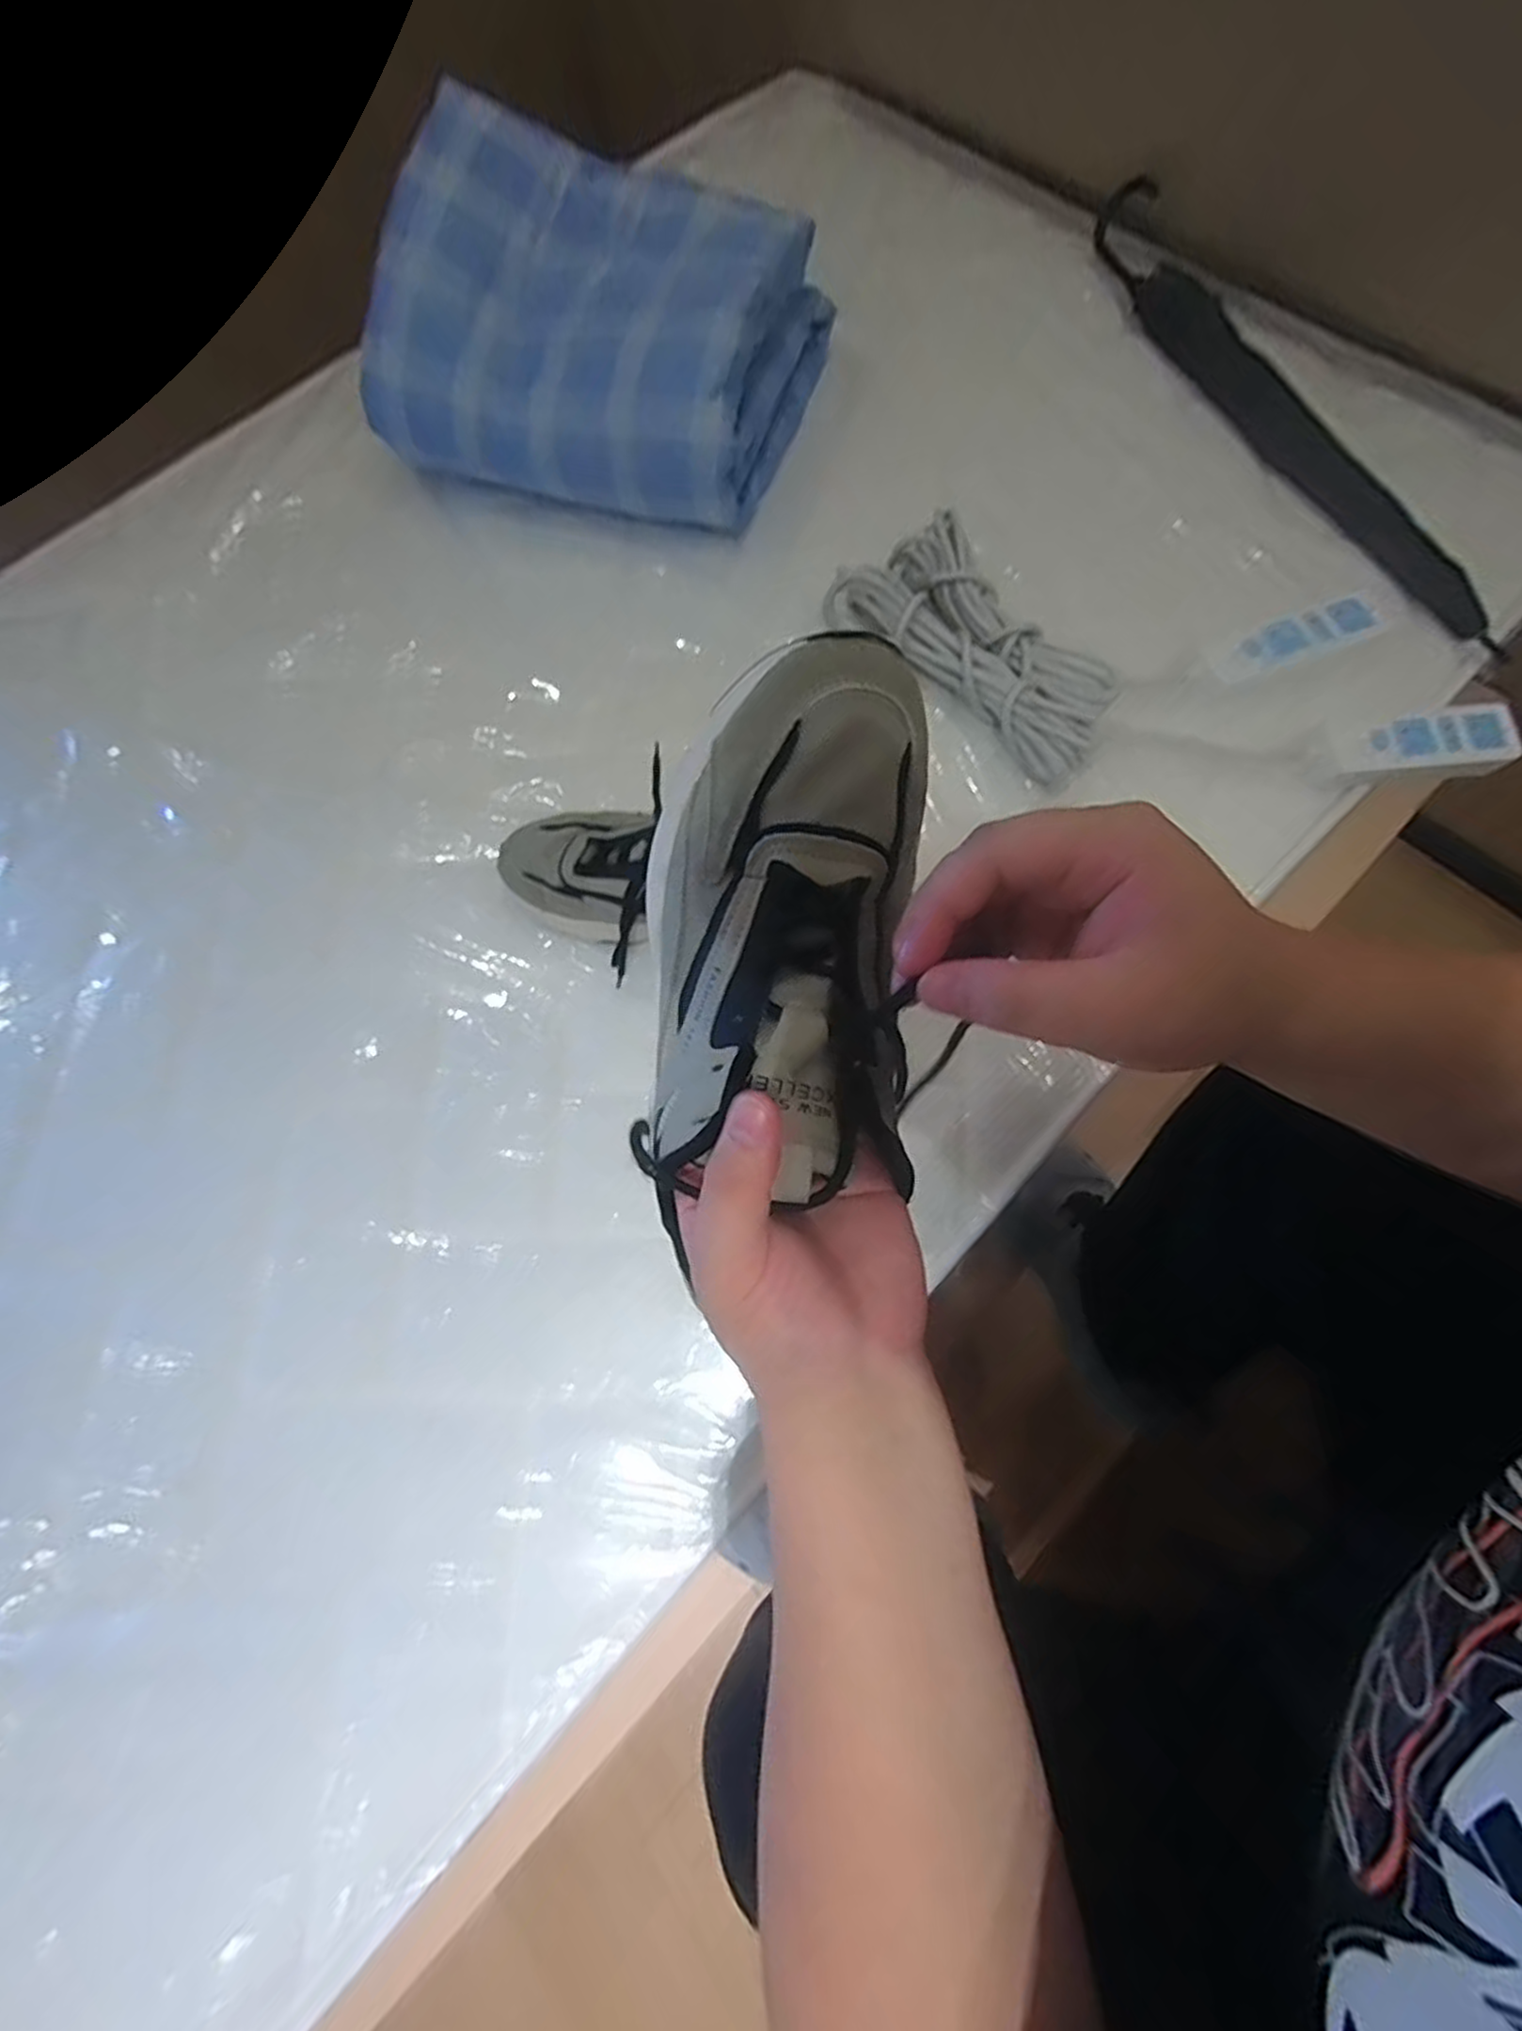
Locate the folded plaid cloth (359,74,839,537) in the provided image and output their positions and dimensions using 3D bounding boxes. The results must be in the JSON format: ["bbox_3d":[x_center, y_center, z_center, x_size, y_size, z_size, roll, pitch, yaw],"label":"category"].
[{"bbox_3d":[-0.146,-0.643,0.706,0.346,0.184,0.306,18,73,8],"label":"folded plaid cloth"}]

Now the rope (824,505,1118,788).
[{"bbox_3d":[0.197,-0.329,0.666,0.270,0.052,0.146,42,78,14],"label":"rope"}]

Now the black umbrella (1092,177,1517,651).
[{"bbox_3d":[0.514,-0.602,0.742,0.058,0.052,0.637,-26,72,-6],"label":"black umbrella"}]

